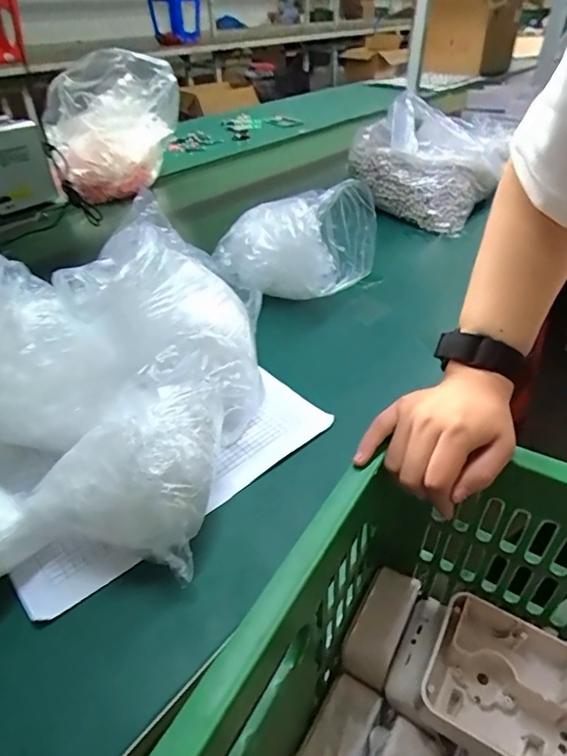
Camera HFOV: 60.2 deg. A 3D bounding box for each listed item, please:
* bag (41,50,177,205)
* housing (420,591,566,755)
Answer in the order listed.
[{"bbox_3d":[-0.368,-0.547,1.052,0.254,0.243,0.260,-17,41,-19],"label":"bag"},{"bbox_3d":[0.179,0.242,0.388,0.144,0.042,0.104,17,42,22],"label":"housing"}]

